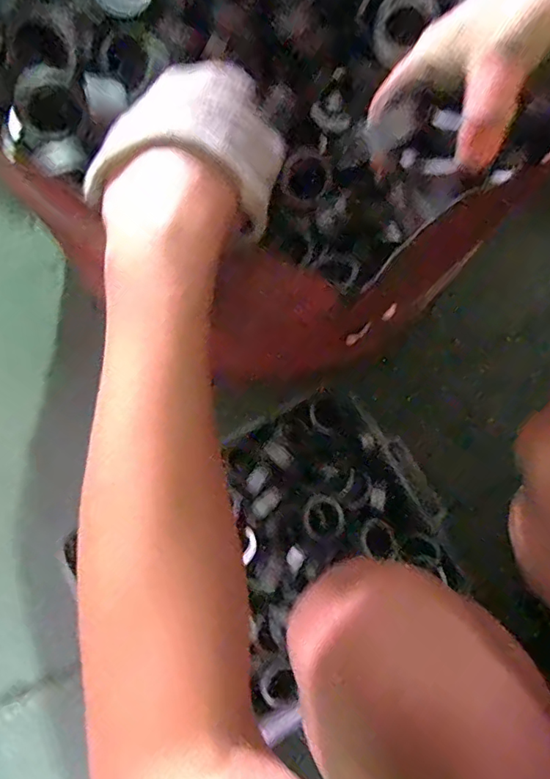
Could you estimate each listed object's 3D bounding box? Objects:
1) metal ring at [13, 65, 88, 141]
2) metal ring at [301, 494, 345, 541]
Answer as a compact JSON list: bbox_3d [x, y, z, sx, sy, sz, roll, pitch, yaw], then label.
[{"bbox_3d":[-0.172,-0.217,0.395,0.050,0.011,0.049,-28,121,-12],"label":"metal ring"},{"bbox_3d":[0.058,0.153,0.614,0.051,0.009,0.052,0,75,-1],"label":"metal ring"}]

